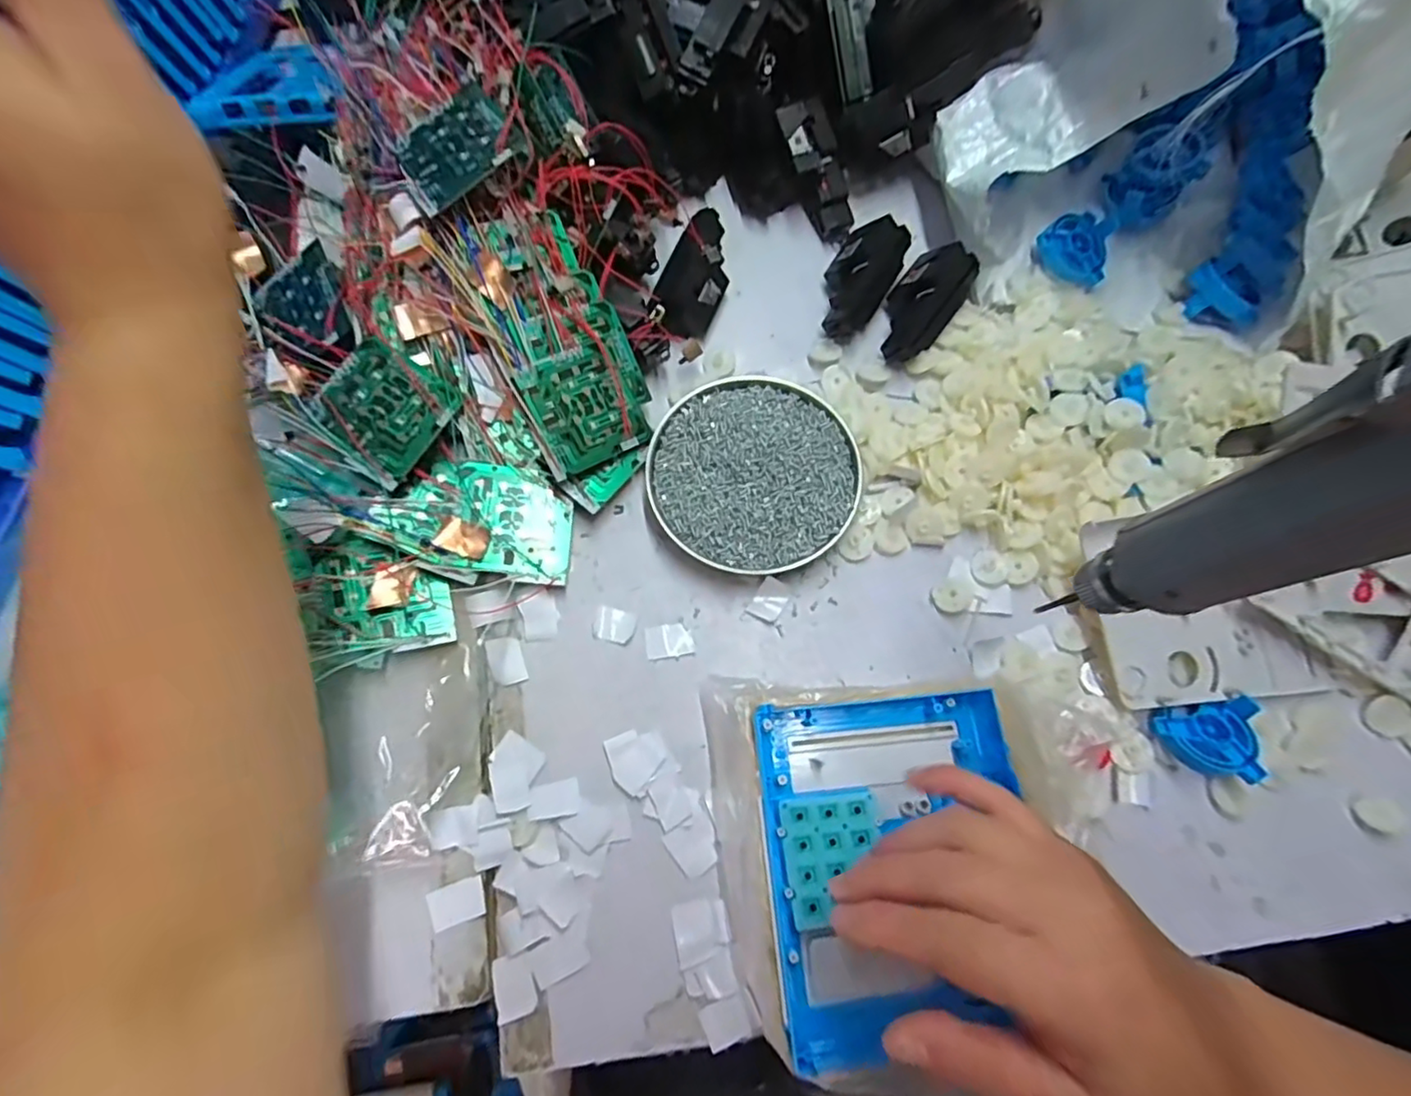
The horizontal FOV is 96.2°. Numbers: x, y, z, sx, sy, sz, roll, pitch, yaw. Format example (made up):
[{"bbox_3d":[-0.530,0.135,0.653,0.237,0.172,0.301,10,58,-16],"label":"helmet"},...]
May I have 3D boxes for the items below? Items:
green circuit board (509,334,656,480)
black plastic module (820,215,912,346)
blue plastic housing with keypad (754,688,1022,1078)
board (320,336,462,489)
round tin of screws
[{"bbox_3d":[-0.076,-0.091,0.406,0.076,0.005,0.072,-29,98,-27],"label":"green circuit board"},{"bbox_3d":[0.112,-0.196,0.465,0.046,0.030,0.097,28,74,8],"label":"black plastic module"},{"bbox_3d":[0.098,0.163,0.329,0.129,0.022,0.166,-5,73,-2],"label":"blue plastic housing with keypad"},{"bbox_3d":[-0.199,-0.086,0.387,0.070,0.008,0.068,34,75,10],"label":"board"},{"bbox_3d":[0.032,-0.051,0.416,0.133,0.024,0.131,0,72,0],"label":"round tin of screws"}]

